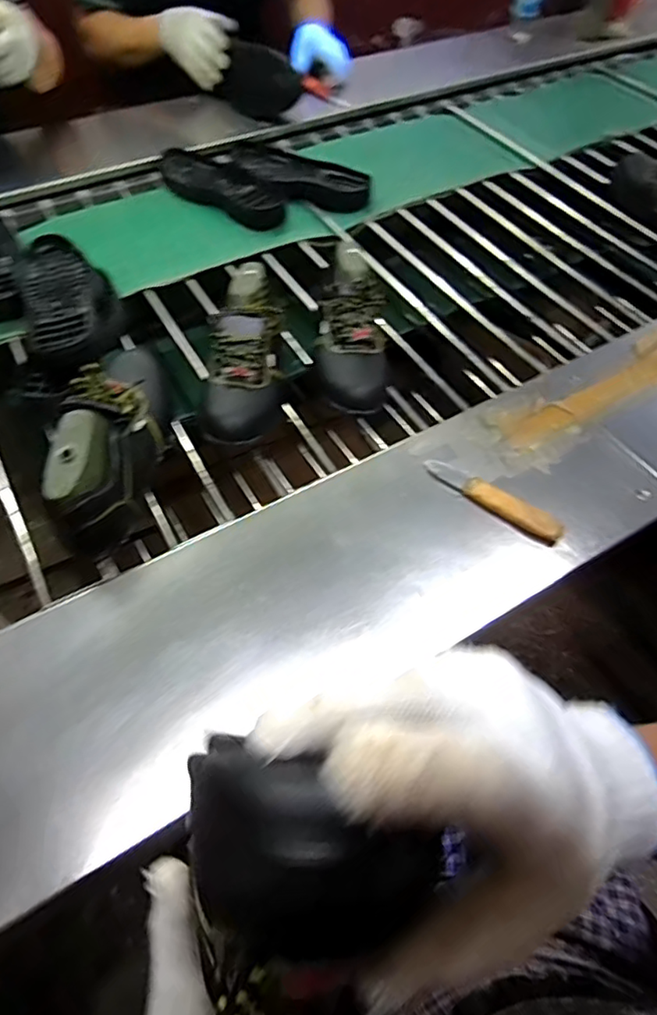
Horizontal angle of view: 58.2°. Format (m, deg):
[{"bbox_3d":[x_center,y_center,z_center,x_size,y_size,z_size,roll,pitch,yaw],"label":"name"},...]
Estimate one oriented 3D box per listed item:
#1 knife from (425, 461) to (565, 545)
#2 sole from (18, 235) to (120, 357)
[{"bbox_3d":[0.179,-0.011,0.649,0.161,0.019,0.032,34,60,19],"label":"knife"},{"bbox_3d":[-0.361,-0.287,0.835,0.123,0.067,0.276,-19,58,-15],"label":"sole"}]

